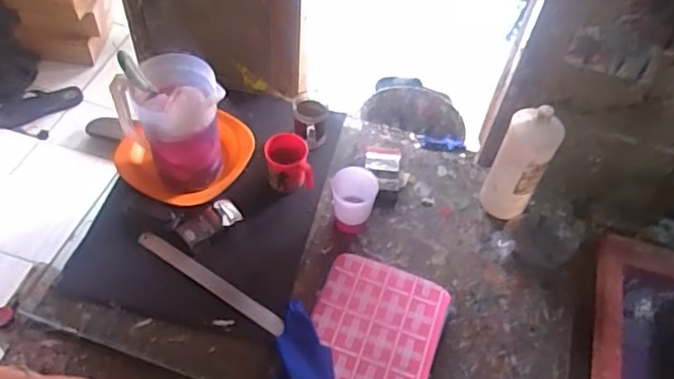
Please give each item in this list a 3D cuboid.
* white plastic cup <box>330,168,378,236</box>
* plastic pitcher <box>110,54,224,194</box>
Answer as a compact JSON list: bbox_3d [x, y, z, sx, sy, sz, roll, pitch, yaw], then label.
[{"bbox_3d":[0.028,0.025,1.033,0.071,0.099,0.078,2,53,-3],"label":"white plastic cup"},{"bbox_3d":[-0.274,-0.106,0.993,0.158,0.212,0.140,-14,55,-15],"label":"plastic pitcher"}]

